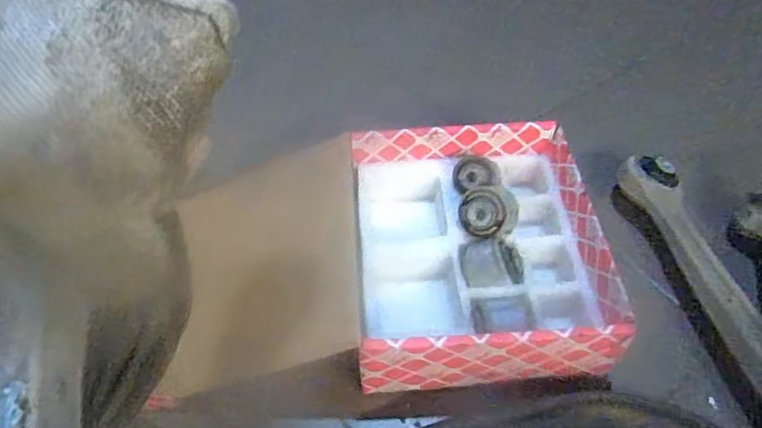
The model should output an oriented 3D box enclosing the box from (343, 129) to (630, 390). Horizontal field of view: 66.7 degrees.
[{"bbox_3d":[0.087,0.036,0.556,0.217,0.099,0.243,-2,51,-1],"label":"box"}]

